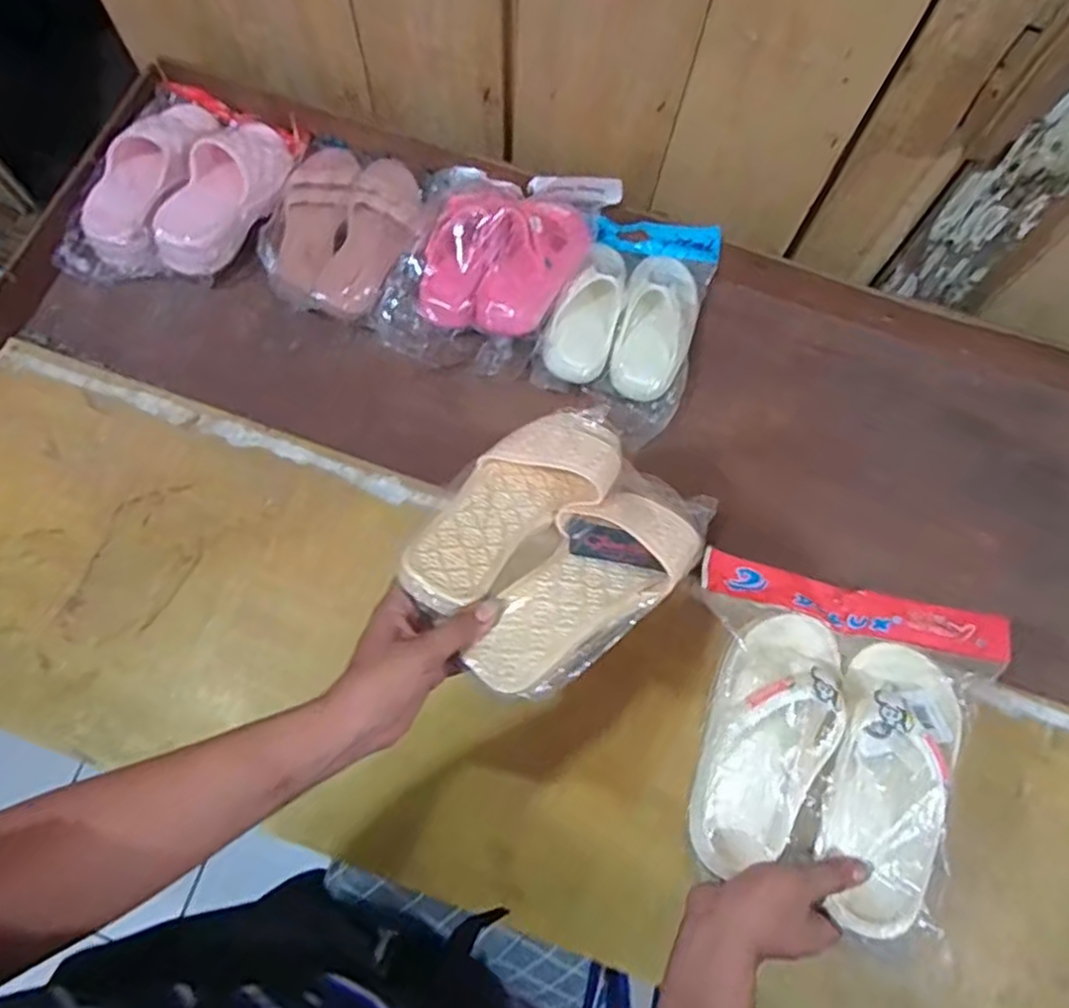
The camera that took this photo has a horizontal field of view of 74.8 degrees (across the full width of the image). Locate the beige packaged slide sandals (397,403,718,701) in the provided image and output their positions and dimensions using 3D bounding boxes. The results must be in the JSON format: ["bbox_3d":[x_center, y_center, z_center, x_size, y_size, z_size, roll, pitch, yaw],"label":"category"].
[{"bbox_3d":[0.023,0.021,0.546,0.186,0.065,0.253,35,45,18],"label":"beige packaged slide sandals"}]

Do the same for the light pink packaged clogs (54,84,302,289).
[{"bbox_3d":[-0.433,-0.389,0.865,0.202,0.071,0.282,20,72,4],"label":"light pink packaged clogs"}]

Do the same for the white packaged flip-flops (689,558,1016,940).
[{"bbox_3d":[0.232,0.177,0.543,0.223,0.061,0.241,15,76,2],"label":"white packaged flip-flops"}]

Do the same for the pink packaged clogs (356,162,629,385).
[{"bbox_3d":[-0.052,-0.297,0.844,0.209,0.092,0.265,20,73,4],"label":"pink packaged clogs"}]

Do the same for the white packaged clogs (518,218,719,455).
[{"bbox_3d":[0.121,-0.229,0.853,0.173,0.064,0.272,23,73,5],"label":"white packaged clogs"}]

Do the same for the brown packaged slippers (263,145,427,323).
[{"bbox_3d":[-0.238,-0.342,0.868,0.184,0.057,0.234,19,72,3],"label":"brown packaged slippers"}]

